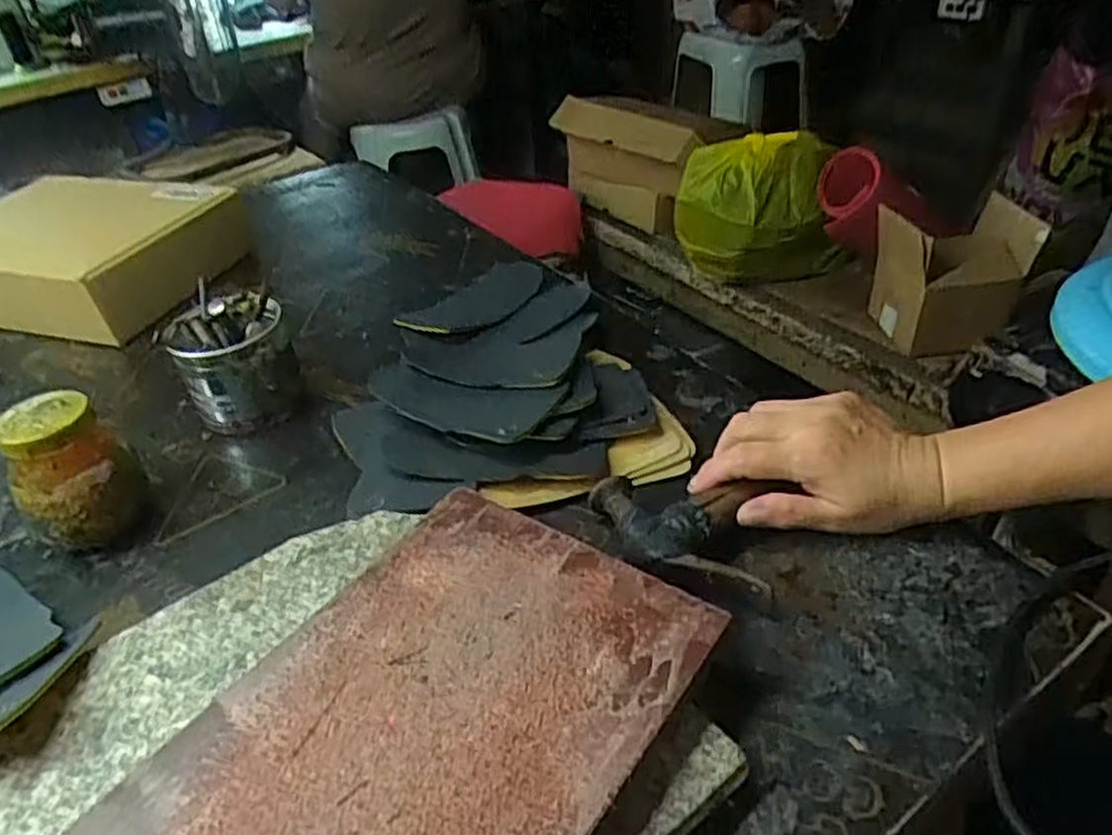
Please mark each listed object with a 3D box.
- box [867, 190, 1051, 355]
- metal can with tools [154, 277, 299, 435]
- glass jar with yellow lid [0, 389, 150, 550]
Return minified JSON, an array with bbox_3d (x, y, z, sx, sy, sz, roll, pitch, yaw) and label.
[{"bbox_3d":[0.512,-0.183,1.006,0.180,0.173,0.125,-6,36,-1],"label":"box"},{"bbox_3d":[-0.252,-0.046,0.612,0.086,0.081,0.094,-20,39,-16],"label":"metal can with tools"},{"bbox_3d":[-0.310,0.038,0.498,0.067,0.094,0.059,-34,45,-31],"label":"glass jar with yellow lid"}]

